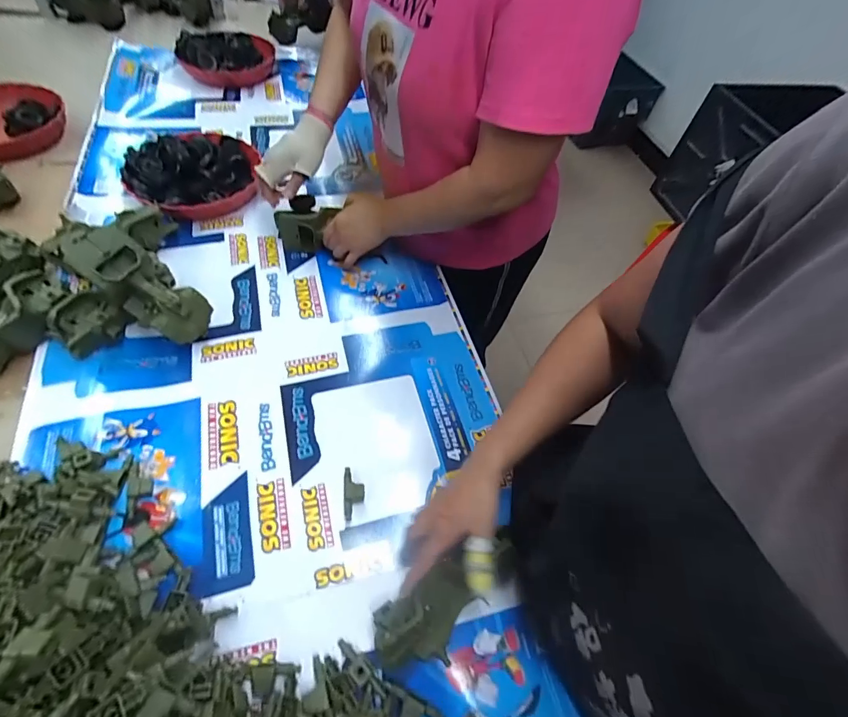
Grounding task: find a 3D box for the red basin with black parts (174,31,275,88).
[{"bbox_3d":[-0.487,-0.748,1.020,0.218,0.068,0.200,-13,58,-7],"label":"red basin with black parts"}]

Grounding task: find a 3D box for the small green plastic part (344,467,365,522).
[{"bbox_3d":[-0.087,0.169,0.517,0.024,0.014,0.064,-5,58,-2],"label":"small green plastic part"}]

